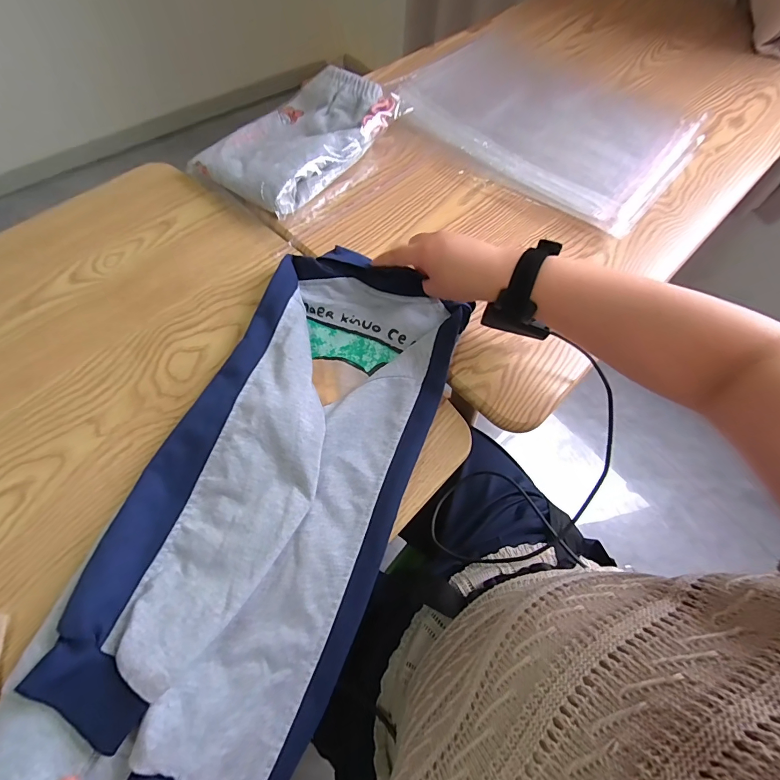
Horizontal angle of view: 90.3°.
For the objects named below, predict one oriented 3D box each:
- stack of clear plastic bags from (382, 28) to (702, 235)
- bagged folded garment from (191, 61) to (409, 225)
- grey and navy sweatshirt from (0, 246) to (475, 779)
[{"bbox_3d":[0.250,-0.428,0.613,0.409,0.034,0.349,36,68,13],"label":"stack of clear plastic bags"},{"bbox_3d":[-0.122,-0.352,0.541,0.162,0.055,0.267,37,68,14],"label":"bagged folded garment"},{"bbox_3d":[-0.091,0.075,0.359,0.221,0.047,0.490,21,65,7],"label":"grey and navy sweatshirt"}]

